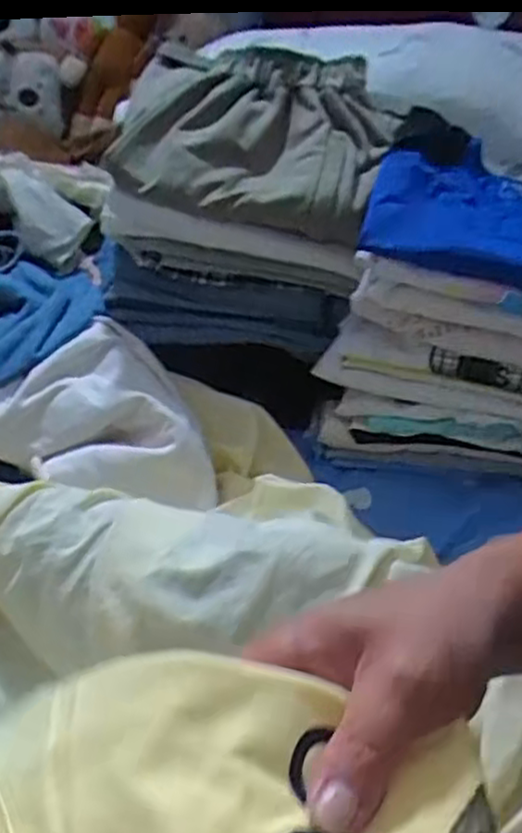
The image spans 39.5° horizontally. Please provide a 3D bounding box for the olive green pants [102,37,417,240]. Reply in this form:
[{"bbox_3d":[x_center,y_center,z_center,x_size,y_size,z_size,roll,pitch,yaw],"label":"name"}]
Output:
[{"bbox_3d":[-0.005,-0.285,0.692,0.246,0.100,0.230,9,43,9],"label":"olive green pants"}]

